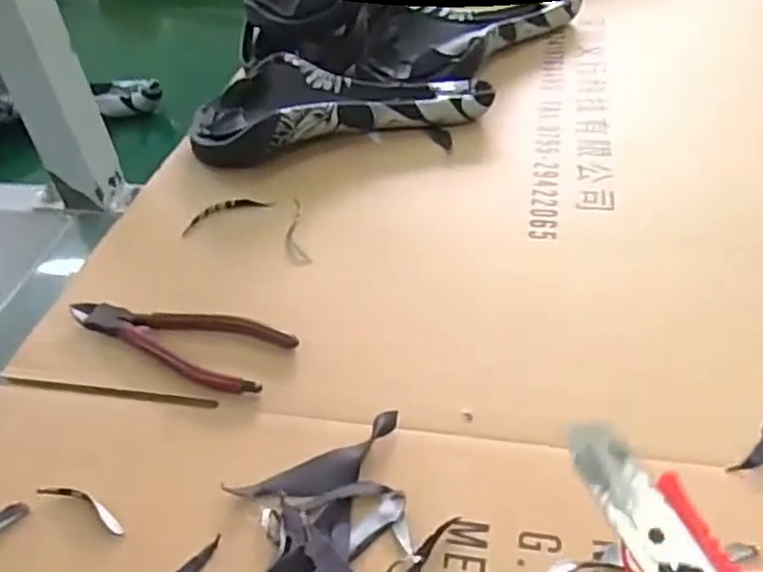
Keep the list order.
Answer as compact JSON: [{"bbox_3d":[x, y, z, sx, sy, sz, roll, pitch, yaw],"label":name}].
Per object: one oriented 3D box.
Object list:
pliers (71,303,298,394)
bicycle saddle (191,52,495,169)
[{"bbox_3d":[-0.130,0.029,0.453,0.149,0.008,0.055,16,47,23],"label":"pliers"},{"bbox_3d":[-0.038,-0.164,0.634,0.261,0.046,0.130,-15,43,-9],"label":"bicycle saddle"}]

